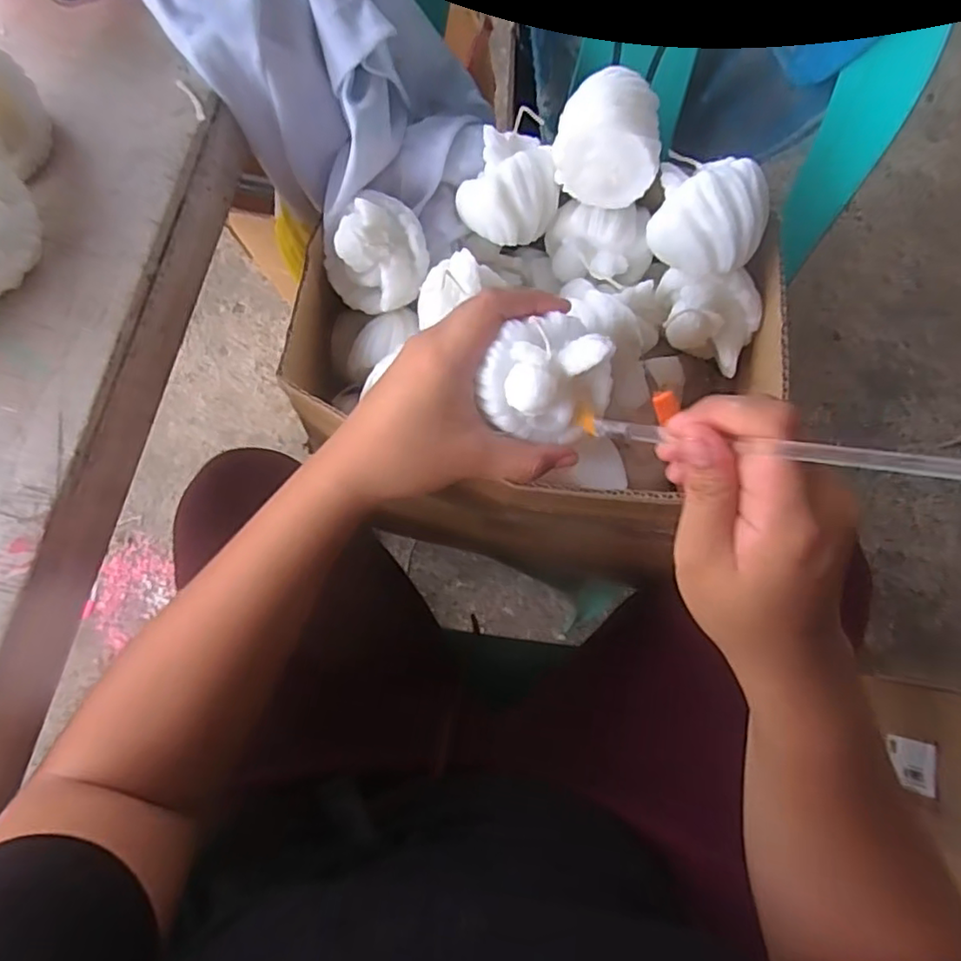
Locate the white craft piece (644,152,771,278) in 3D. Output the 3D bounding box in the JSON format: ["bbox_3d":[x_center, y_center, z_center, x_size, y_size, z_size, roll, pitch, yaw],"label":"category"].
[{"bbox_3d":[0.136,-0.160,0.378,0.070,0.050,0.055,30,79,7],"label":"white craft piece"}]

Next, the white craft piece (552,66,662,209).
[{"bbox_3d":[0.078,-0.206,0.375,0.061,0.053,0.049,13,77,3],"label":"white craft piece"}]

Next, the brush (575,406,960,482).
[{"bbox_3d":[0.085,-0.015,0.226,0.006,0.202,0.011,-38,108,-10],"label":"brush"}]

